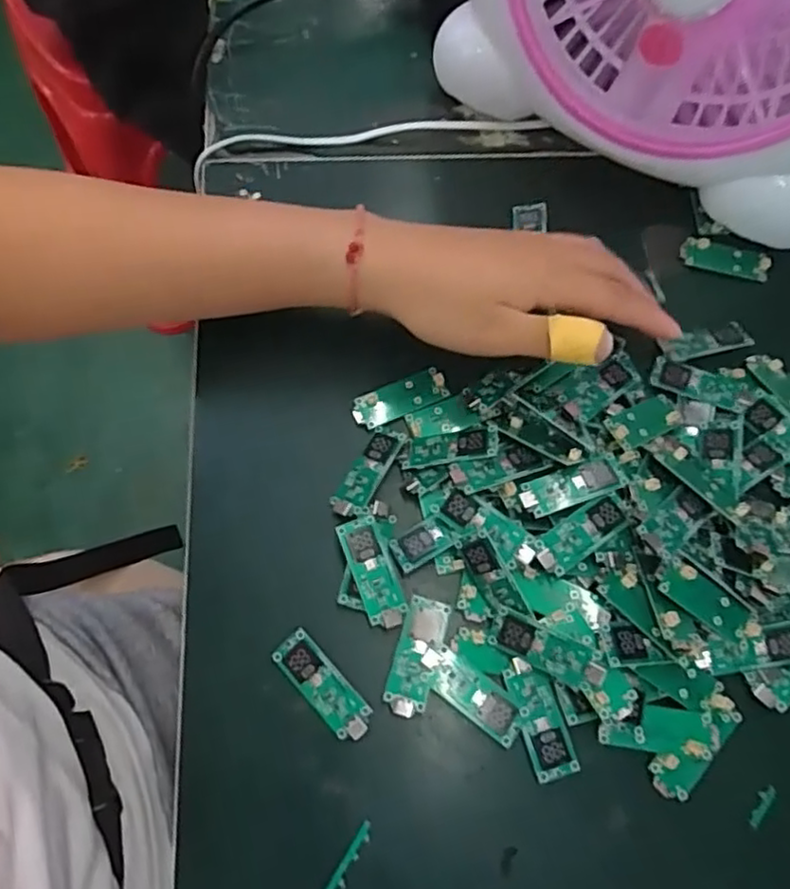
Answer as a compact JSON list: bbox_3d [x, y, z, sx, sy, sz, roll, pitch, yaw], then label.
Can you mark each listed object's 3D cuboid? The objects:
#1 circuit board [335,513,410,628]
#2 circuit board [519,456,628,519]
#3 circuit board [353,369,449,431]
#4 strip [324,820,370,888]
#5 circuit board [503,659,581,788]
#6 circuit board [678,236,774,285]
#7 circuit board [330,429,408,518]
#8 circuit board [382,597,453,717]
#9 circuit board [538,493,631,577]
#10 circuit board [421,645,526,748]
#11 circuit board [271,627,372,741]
[{"bbox_3d":[-0.010,0.059,0.308,0.019,0.009,0.051,-19,72,-10],"label":"circuit board"},{"bbox_3d":[0.083,0.020,0.313,0.049,0.004,0.018,-17,71,-9],"label":"circuit board"},{"bbox_3d":[0.002,-0.024,0.347,0.050,0.005,0.018,-23,80,-10],"label":"circuit board"},{"bbox_3d":[-0.020,0.174,0.273,0.006,0.005,0.037,32,71,9],"label":"strip"},{"bbox_3d":[0.063,0.119,0.287,0.018,0.006,0.049,-16,71,-9],"label":"circuit board"},{"bbox_3d":[0.192,-0.108,0.386,0.050,0.005,0.018,16,70,3],"label":"circuit board"},{"bbox_3d":[-0.013,0.013,0.330,0.018,0.006,0.049,30,71,8],"label":"circuit board"},{"bbox_3d":[0.011,0.094,0.297,0.022,0.005,0.050,19,70,4],"label":"circuit board"},{"bbox_3d":[0.086,0.041,0.304,0.046,0.005,0.020,-31,74,-14],"label":"circuit board"},{"bbox_3d":[0.034,0.109,0.292,0.049,0.004,0.017,37,72,10],"label":"circuit board"},{"bbox_3d":[-0.032,0.107,0.292,0.018,0.005,0.052,-41,77,-16],"label":"circuit board"}]

